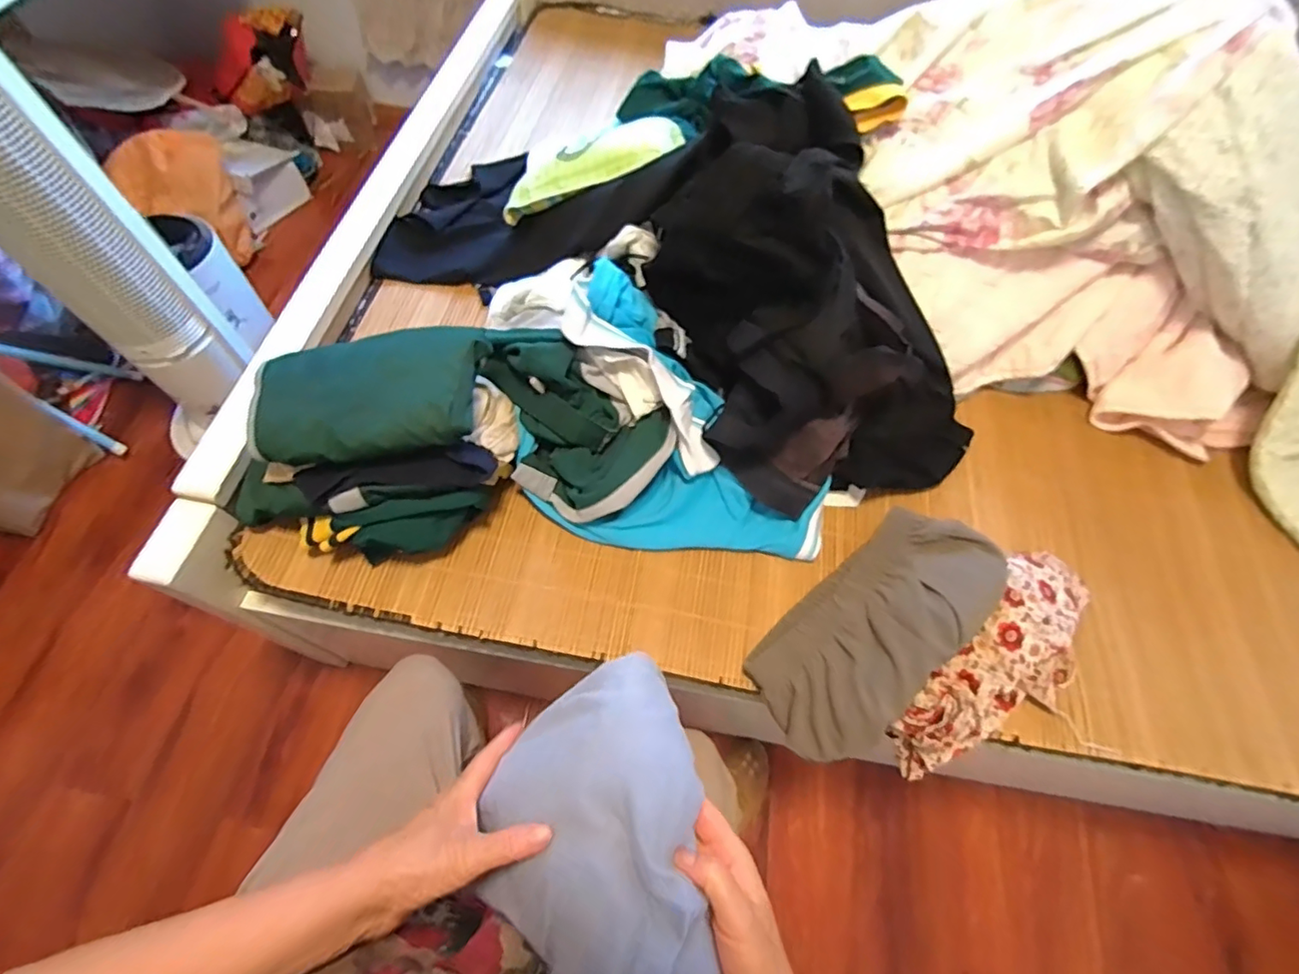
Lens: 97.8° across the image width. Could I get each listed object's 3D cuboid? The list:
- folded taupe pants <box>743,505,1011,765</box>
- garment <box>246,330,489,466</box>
[{"bbox_3d":[0.267,0.161,0.666,0.333,0.057,0.160,-42,61,-9],"label":"folded taupe pants"},{"bbox_3d":[-0.318,-0.102,0.660,0.250,0.065,0.145,-11,78,-11],"label":"garment"}]

